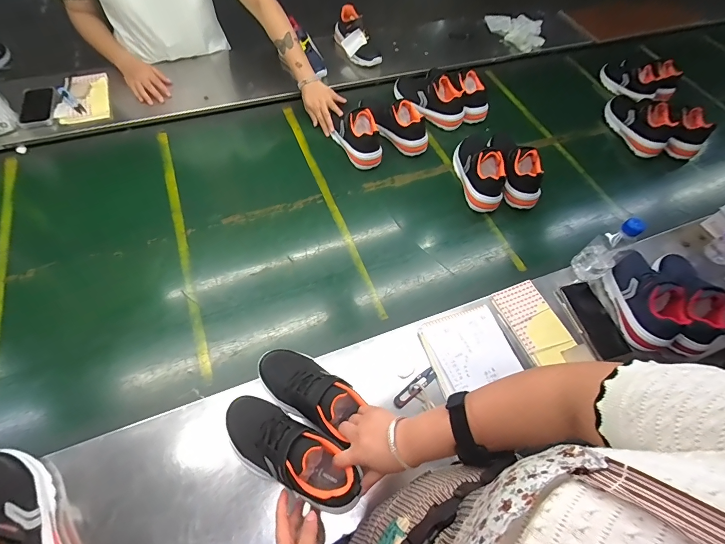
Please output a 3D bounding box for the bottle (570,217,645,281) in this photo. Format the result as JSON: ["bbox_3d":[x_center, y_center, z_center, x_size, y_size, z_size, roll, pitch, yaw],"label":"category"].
[{"bbox_3d":[0.503,-0.045,0.723,0.068,0.176,0.067,-38,67,-20],"label":"bottle"}]

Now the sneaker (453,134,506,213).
[{"bbox_3d":[0.297,-0.264,0.900,0.086,0.120,0.227,-8,60,-4],"label":"sneaker"}]

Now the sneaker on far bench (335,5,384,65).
[{"bbox_3d":[-0.022,-0.744,1.122,0.089,0.080,0.217,-23,75,-19],"label":"sneaker on far bench"}]

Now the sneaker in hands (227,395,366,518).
[{"bbox_3d":[-0.111,0.261,0.514,0.211,0.085,0.081,22,56,21],"label":"sneaker in hands"}]

